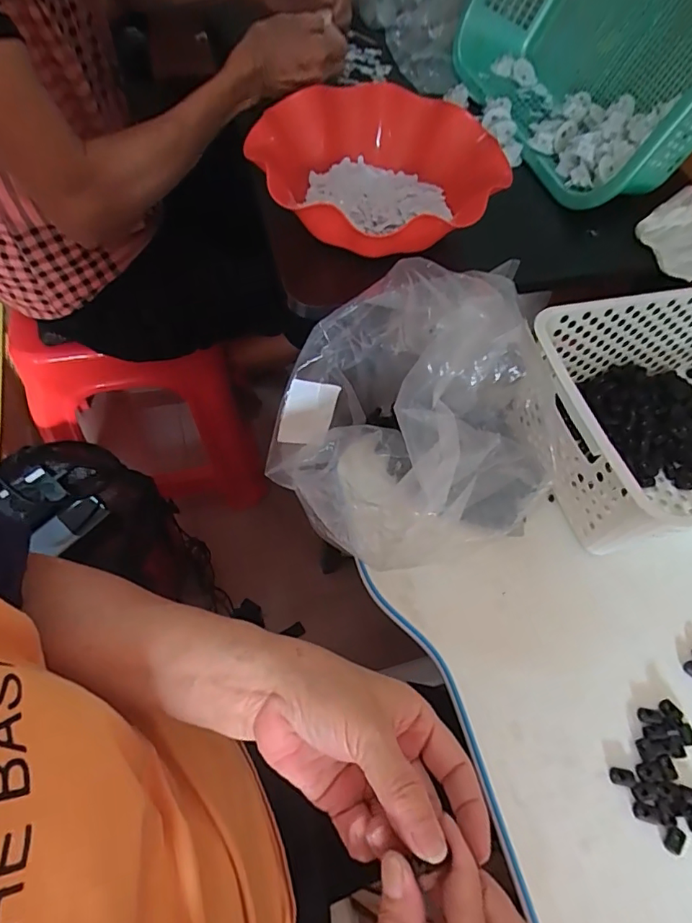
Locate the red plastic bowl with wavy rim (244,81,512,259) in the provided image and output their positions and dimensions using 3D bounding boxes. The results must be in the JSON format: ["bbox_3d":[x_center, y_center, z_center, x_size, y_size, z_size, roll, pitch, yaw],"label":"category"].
[{"bbox_3d":[0.027,-0.274,0.482,0.217,0.061,0.240,-4,60,-7],"label":"red plastic bowl with wavy rim"}]

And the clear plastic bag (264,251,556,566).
[{"bbox_3d":[0.022,-0.033,0.394,0.152,0.194,0.213,-14,62,-12],"label":"clear plastic bag"}]

